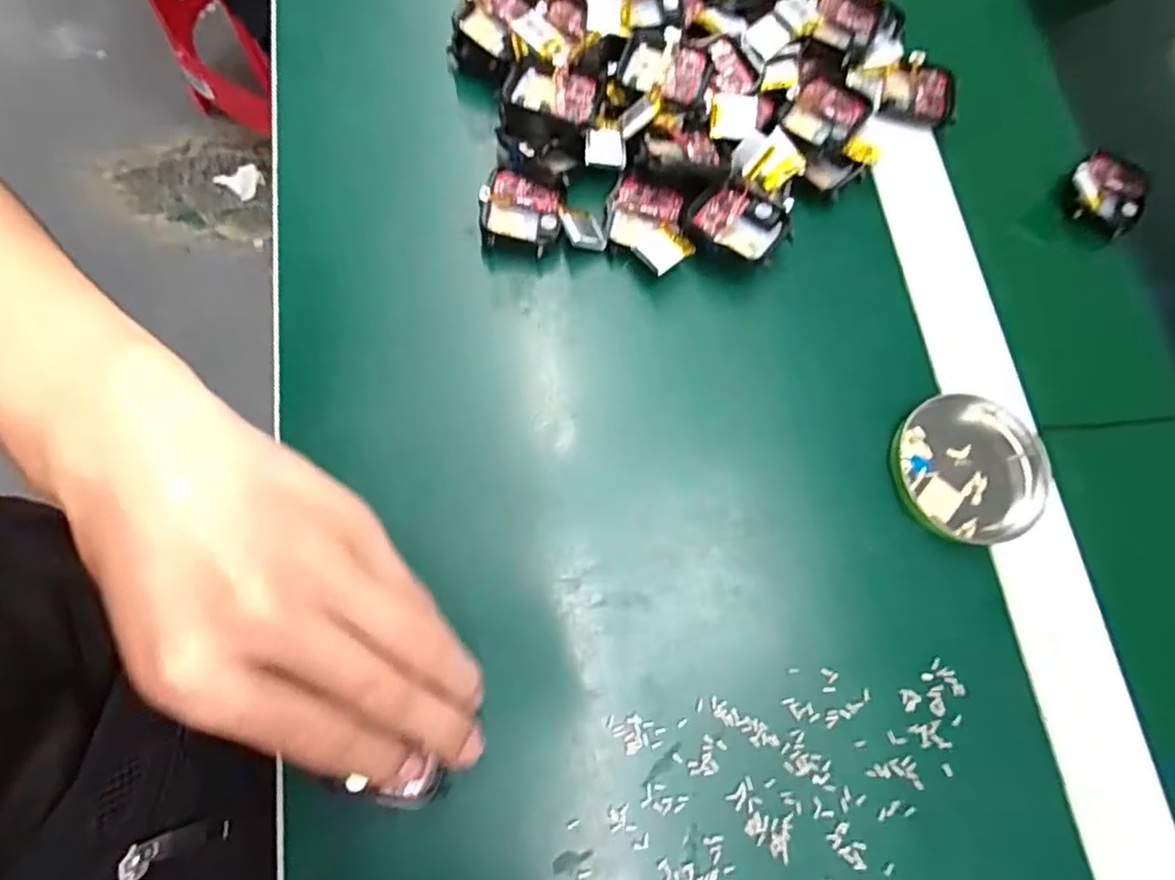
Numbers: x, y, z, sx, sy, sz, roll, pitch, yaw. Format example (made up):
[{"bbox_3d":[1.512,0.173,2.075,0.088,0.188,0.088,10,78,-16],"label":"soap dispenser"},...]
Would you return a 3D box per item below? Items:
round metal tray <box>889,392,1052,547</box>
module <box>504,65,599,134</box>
[{"bbox_3d":[0.172,0.012,0.273,0.068,0.007,0.064,1,74,-2],"label":"round metal tray"},{"bbox_3d":[-0.018,-0.157,0.289,0.042,0.021,0.032,12,74,1],"label":"module"}]

